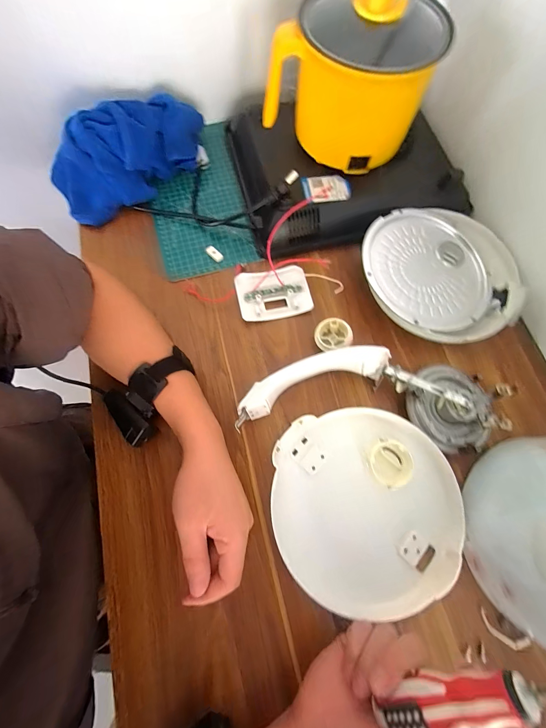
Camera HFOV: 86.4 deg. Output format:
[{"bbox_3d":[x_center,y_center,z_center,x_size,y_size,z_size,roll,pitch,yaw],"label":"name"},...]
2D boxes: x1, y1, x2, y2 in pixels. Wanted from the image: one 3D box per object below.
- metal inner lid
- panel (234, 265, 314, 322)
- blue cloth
[{"bbox_3d":[0.234,-0.129,0.394,0.216,0.038,0.202,-1,74,2],"label":"metal inner lid"},{"bbox_3d":[0.000,-0.100,0.407,0.098,0.012,0.073,-14,74,-2],"label":"panel"},{"bbox_3d":[-0.212,-0.315,0.434,0.247,0.094,0.099,-31,75,-7],"label":"blue cloth"}]

